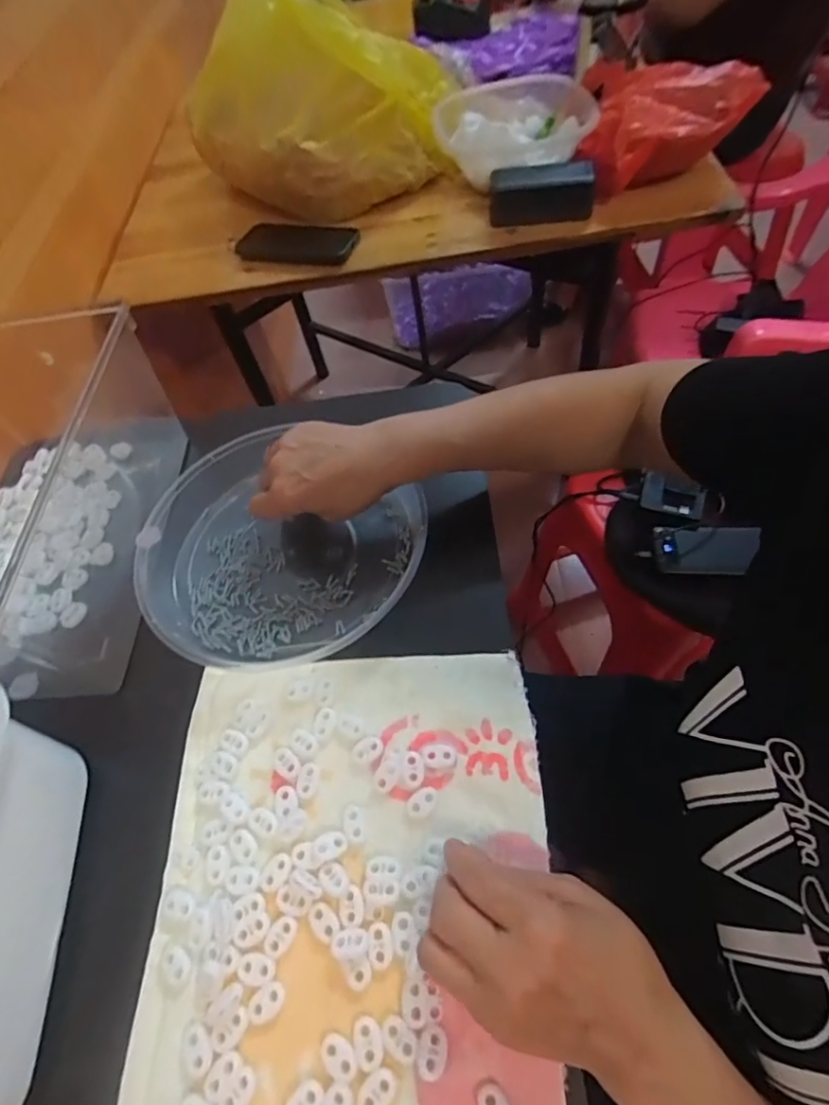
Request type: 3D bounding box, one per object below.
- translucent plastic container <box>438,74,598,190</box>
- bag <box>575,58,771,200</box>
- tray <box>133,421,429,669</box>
[{"bbox_3d":[0.135,-0.596,0.764,0.200,0.061,0.243,-1,59,8],"label":"translucent plastic container"},{"bbox_3d":[0.318,-0.562,0.707,0.205,0.094,0.227,10,61,14],"label":"bag"},{"bbox_3d":[-0.121,-0.002,0.458,0.245,0.038,0.204,22,60,19],"label":"tray"}]

